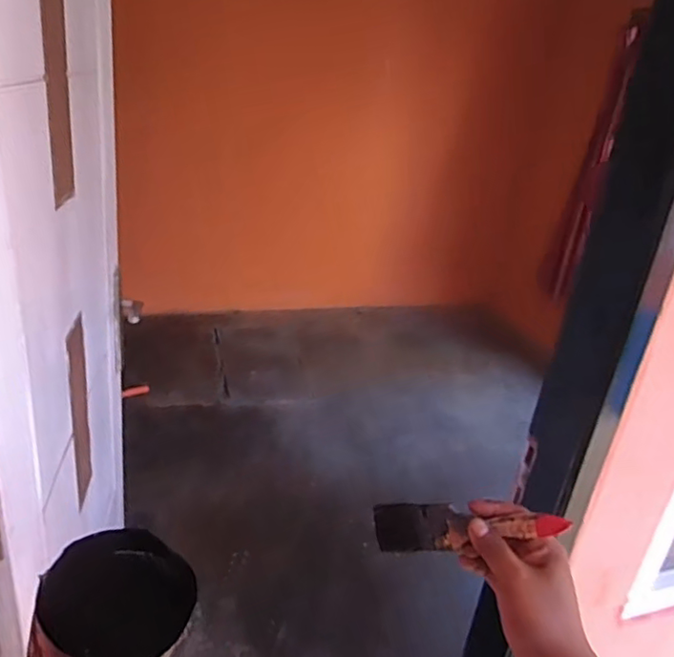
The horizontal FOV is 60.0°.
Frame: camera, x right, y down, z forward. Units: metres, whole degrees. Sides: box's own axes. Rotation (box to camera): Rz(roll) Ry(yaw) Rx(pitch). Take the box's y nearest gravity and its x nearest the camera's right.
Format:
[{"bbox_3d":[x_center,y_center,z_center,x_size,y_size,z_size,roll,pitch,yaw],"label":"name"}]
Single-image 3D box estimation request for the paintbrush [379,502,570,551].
[{"bbox_3d":[0.114,0.179,0.523,0.169,0.037,0.020,-9,17,24],"label":"paintbrush"}]

